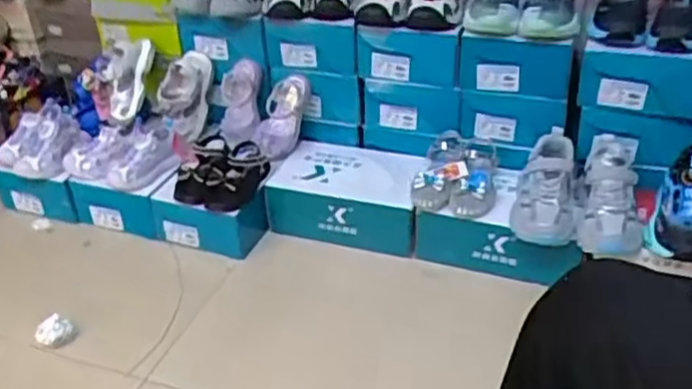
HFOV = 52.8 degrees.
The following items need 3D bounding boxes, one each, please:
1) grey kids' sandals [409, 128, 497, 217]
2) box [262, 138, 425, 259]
[{"bbox_3d":[0.217,-0.051,1.388,0.157,0.062,0.234,4,35,8],"label":"grey kids' sandals"},{"bbox_3d":[0.012,-0.013,1.509,0.323,0.122,0.240,9,36,16],"label":"box"}]

